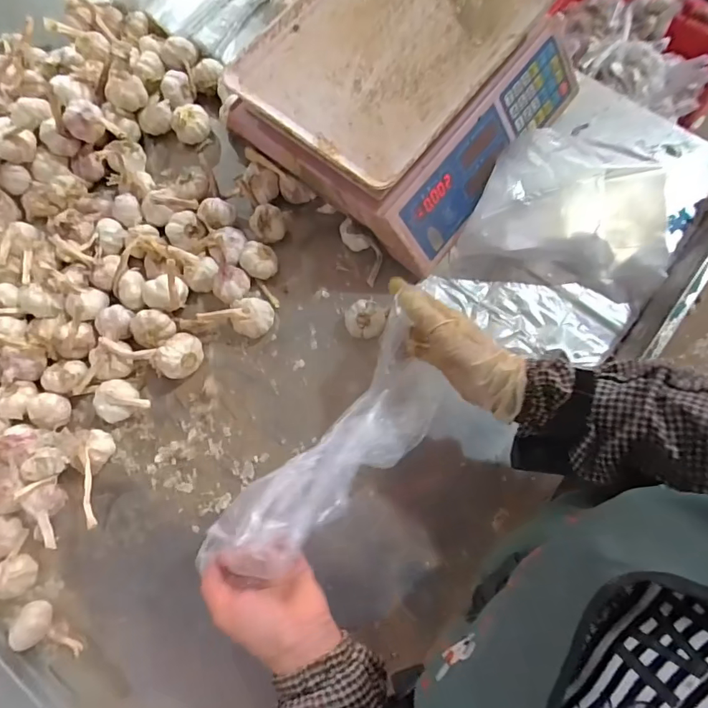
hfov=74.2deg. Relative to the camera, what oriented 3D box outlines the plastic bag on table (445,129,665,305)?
[{"bbox_3d":[0.248,-0.162,0.538,0.223,0.092,0.151,12,78,2],"label":"plastic bag on table"}]

